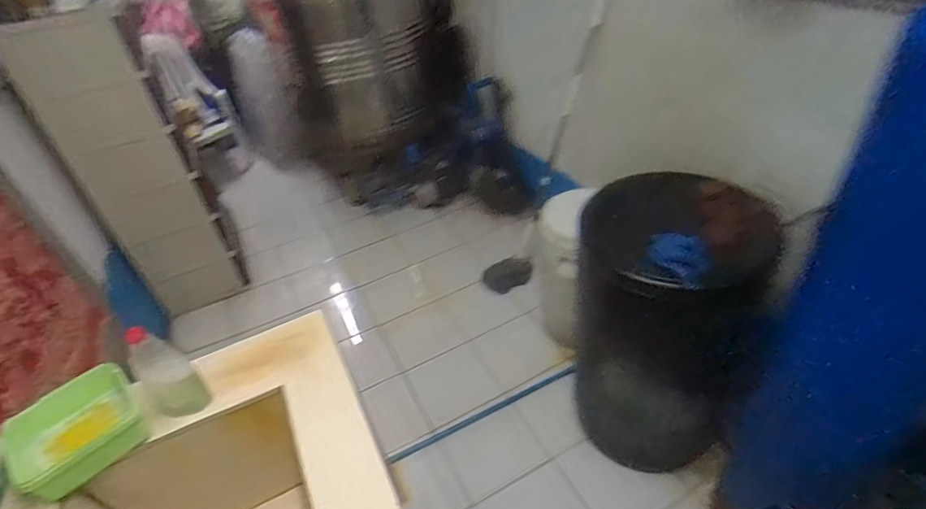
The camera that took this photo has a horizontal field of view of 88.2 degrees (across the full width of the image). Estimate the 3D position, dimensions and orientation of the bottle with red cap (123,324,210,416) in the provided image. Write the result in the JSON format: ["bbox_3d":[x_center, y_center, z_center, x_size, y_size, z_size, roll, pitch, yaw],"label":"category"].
[{"bbox_3d":[-0.568,0.219,0.901,0.101,0.198,0.081,23,48,32],"label":"bottle with red cap"}]

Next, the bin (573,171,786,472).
[{"bbox_3d":[0.513,0.236,1.329,0.437,0.938,0.345,15,44,25],"label":"bin"}]

